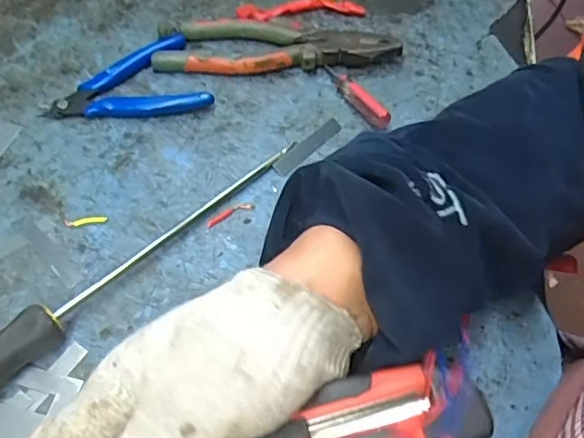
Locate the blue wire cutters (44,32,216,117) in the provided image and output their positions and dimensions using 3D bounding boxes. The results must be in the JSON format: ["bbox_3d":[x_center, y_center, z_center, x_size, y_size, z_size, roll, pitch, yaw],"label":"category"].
[{"bbox_3d":[-0.125,-0.098,0.425,0.113,0.016,0.078,-20,59,-17],"label":"blue wire cutters"}]

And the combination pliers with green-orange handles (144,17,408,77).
[{"bbox_3d":[-0.012,-0.135,0.453,0.189,0.020,0.053,4,56,-2],"label":"combination pliers with green-orange handles"}]

